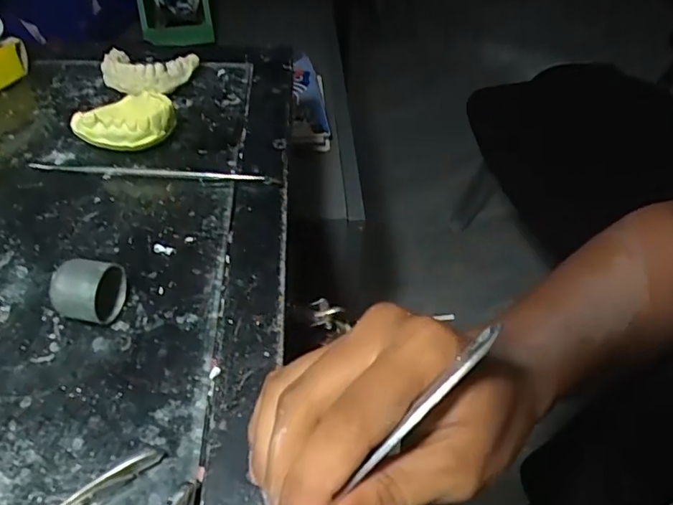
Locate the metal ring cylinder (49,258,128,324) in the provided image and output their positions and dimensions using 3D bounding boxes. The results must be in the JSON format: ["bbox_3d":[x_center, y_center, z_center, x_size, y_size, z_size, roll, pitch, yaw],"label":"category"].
[{"bbox_3d":[-0.127,0.019,0.283,0.024,0.033,0.033,15,48,10],"label":"metal ring cylinder"}]

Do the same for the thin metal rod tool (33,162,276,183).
[{"bbox_3d":[-0.123,-0.055,0.367,0.164,0.006,0.008,4,47,-1],"label":"thin metal rod tool"}]

